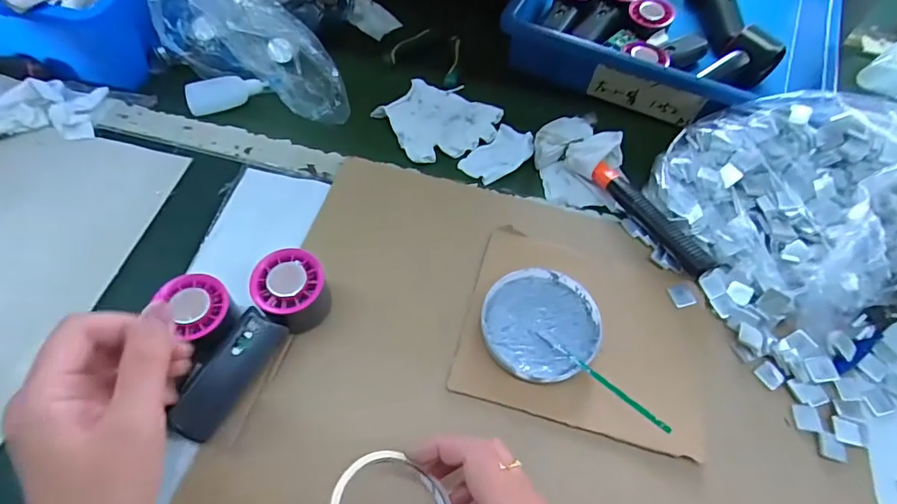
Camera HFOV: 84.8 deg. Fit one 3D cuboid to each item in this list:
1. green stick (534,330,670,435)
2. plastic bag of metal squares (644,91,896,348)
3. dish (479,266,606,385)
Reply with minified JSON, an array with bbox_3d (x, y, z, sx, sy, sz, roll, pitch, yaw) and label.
[{"bbox_3d":[0.118,0.099,0.388,0.007,0.007,0.123,-34,46,-23],"label":"green stick"},{"bbox_3d":[0.355,-0.073,0.482,0.260,0.098,0.233,-30,63,-21],"label":"plastic bag of metal squares"},{"bbox_3d":[0.080,0.064,0.425,0.098,0.018,0.099,2,56,-3],"label":"dish"}]

